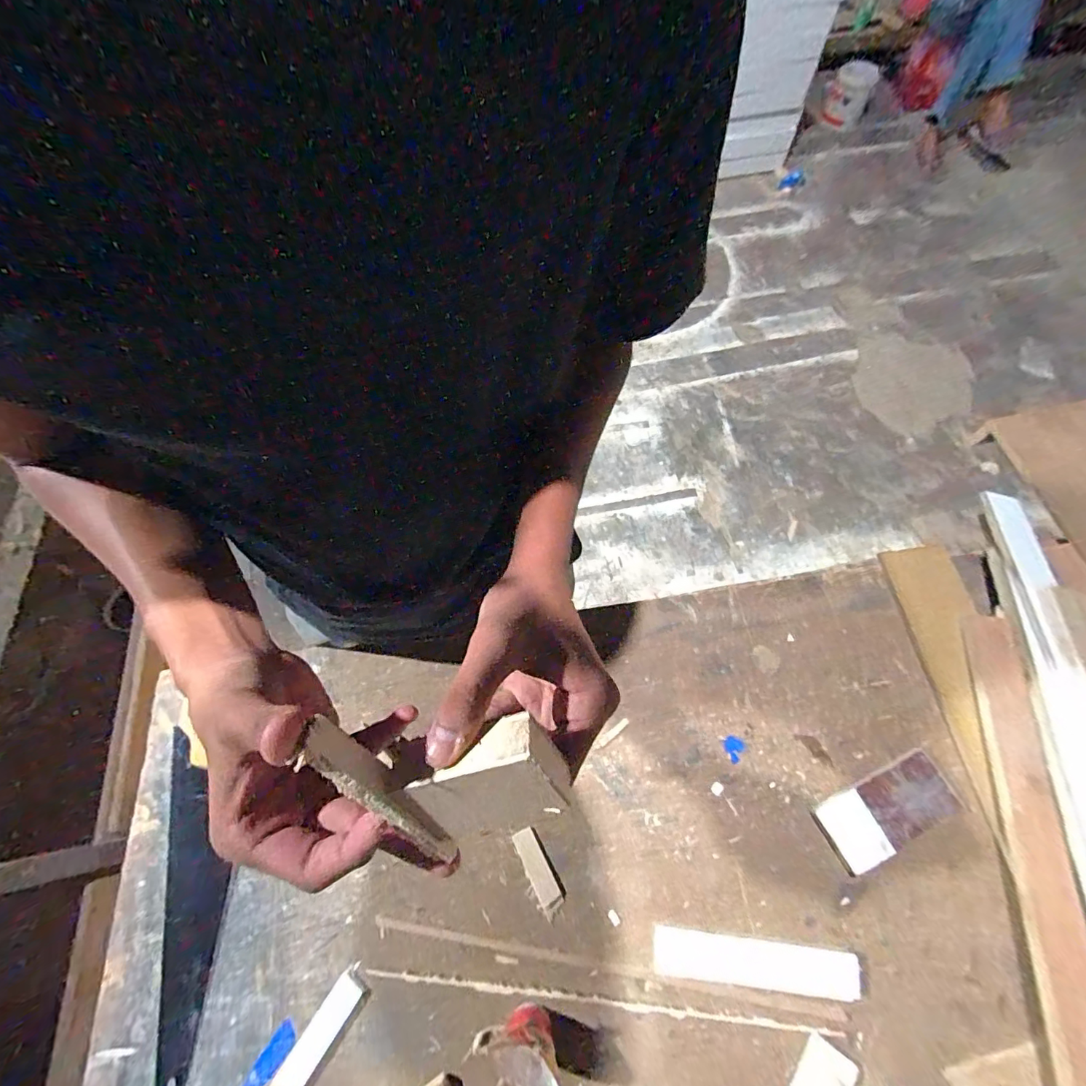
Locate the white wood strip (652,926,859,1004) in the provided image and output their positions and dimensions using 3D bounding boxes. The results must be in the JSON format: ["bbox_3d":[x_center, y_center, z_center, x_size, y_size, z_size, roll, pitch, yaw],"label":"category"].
[{"bbox_3d":[0.218,0.437,0.490,0.202,0.010,0.041,5,67,4],"label":"white wood strip"}]

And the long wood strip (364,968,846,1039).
[{"bbox_3d":[0.055,0.464,0.480,0.472,0.009,0.013,4,67,3],"label":"long wood strip"}]

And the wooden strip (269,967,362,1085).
[{"bbox_3d":[-0.233,0.506,0.469,0.030,0.004,0.134,31,71,14],"label":"wooden strip"}]

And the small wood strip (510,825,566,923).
[{"bbox_3d":[-0.006,0.368,0.529,0.026,0.007,0.087,-27,69,-10],"label":"small wood strip"}]

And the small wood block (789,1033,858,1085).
[{"bbox_3d":[0.270,0.517,0.453,0.046,0.009,0.058,31,71,13],"label":"small wood block"}]

